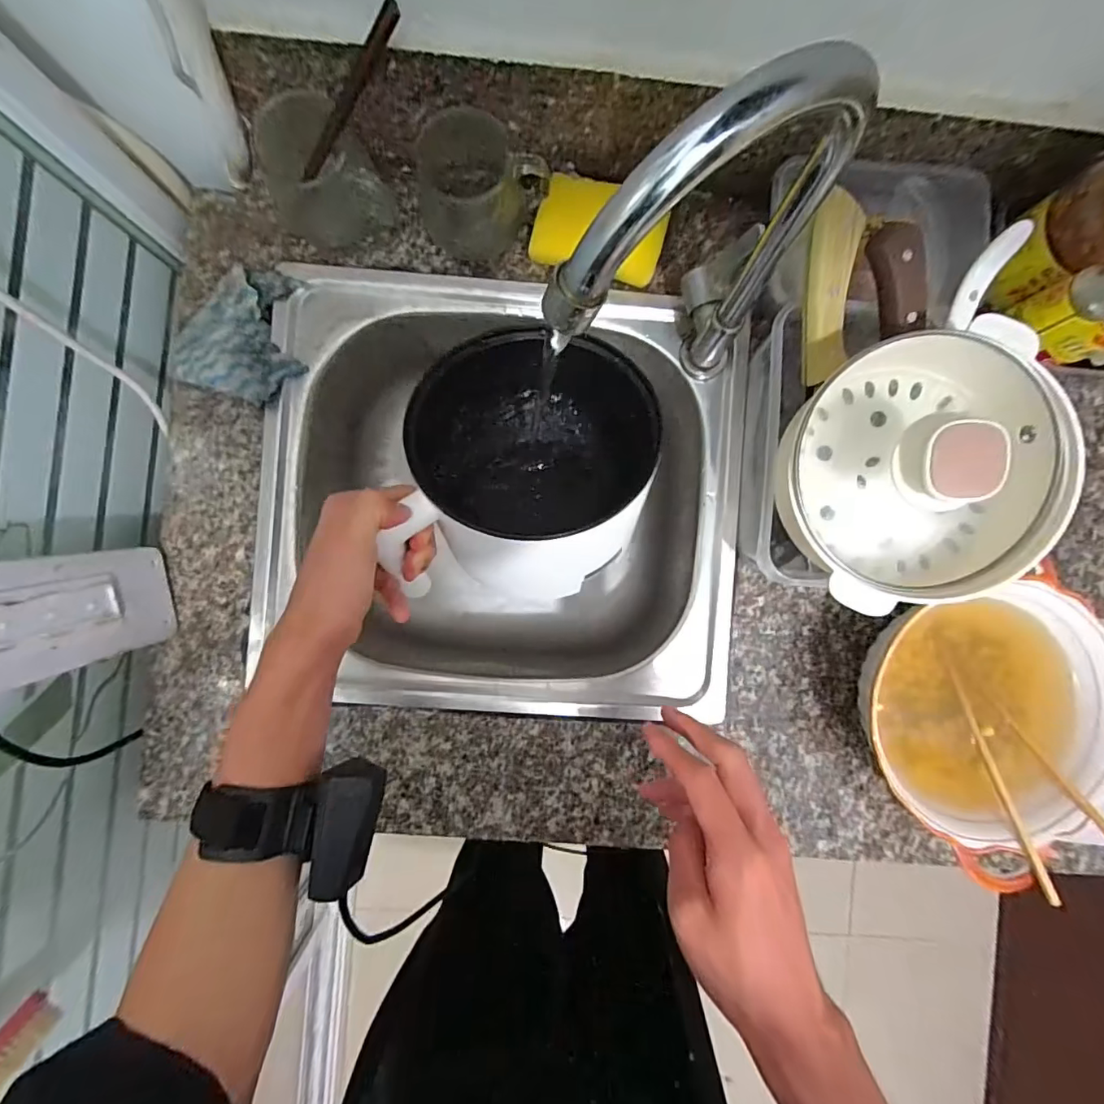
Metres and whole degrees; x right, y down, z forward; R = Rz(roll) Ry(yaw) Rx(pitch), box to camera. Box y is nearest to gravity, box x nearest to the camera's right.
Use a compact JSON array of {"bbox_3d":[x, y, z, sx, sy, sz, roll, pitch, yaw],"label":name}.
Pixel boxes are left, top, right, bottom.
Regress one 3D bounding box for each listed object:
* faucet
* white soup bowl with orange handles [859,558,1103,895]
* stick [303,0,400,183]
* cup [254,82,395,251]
[{"bbox_3d":[0.082,-0.144,0.313,0.177,0.274,0.064,-42,91,-1],"label":"faucet"},{"bbox_3d":[0.339,0.129,0.420,0.189,0.079,0.180,-31,91,-2],"label":"white soup bowl with orange handles"},{"bbox_3d":[-0.143,-0.314,0.363,0.138,0.012,0.013,-19,91,43],"label":"stick"},{"bbox_3d":[-0.179,-0.291,0.410,0.089,0.069,0.092,0,90,-2],"label":"cup"}]

